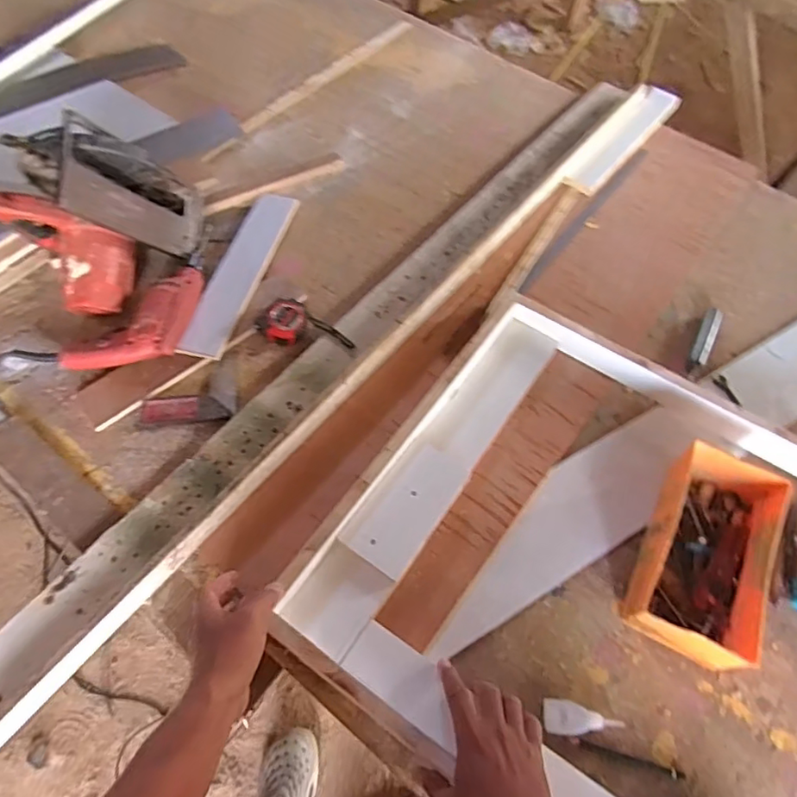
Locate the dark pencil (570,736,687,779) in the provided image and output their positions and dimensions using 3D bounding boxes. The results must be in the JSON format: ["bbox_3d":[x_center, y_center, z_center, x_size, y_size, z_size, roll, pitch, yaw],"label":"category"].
[{"bbox_3d":[0.245,0.387,0.604,0.121,0.012,0.009,15,58,6],"label":"dark pencil"}]

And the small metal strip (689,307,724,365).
[{"bbox_3d":[0.487,-0.099,0.885,0.024,0.019,0.124,28,61,13],"label":"small metal strip"}]

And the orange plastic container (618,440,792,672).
[{"bbox_3d":[0.367,0.190,0.676,0.135,0.083,0.239,26,61,12],"label":"orange plastic container"}]

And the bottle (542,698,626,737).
[{"bbox_3d":[0.201,0.351,0.609,0.083,0.023,0.035,9,58,2],"label":"bottle"}]

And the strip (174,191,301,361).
[{"bbox_3d":[-0.255,-0.216,0.913,0.076,0.019,0.371,12,58,4],"label":"strip"}]

